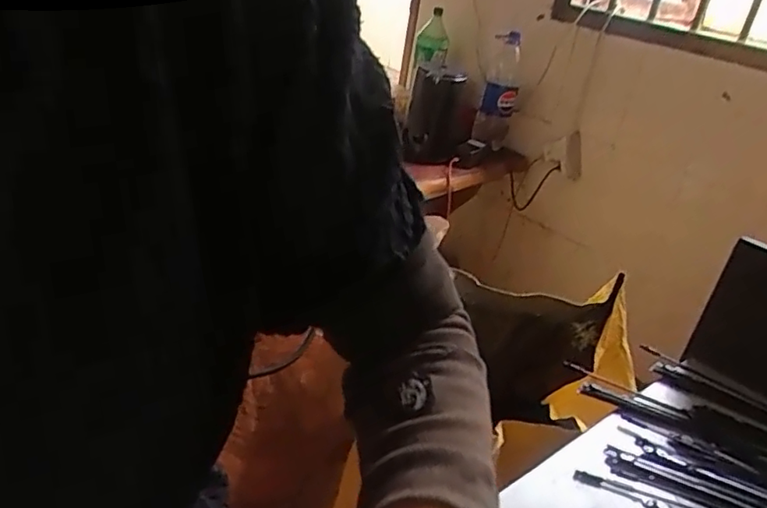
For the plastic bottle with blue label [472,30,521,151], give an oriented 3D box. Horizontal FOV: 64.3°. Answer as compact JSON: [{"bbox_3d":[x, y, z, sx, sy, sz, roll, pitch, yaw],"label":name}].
[{"bbox_3d":[0.286,-0.406,1.520,0.088,0.280,0.074,12,28,5],"label":"plastic bottle with blue label"}]

